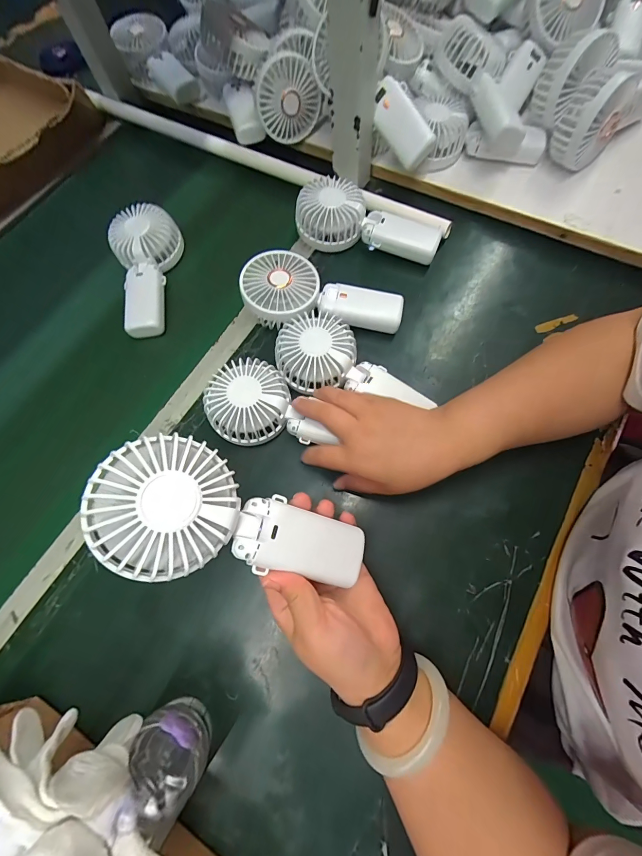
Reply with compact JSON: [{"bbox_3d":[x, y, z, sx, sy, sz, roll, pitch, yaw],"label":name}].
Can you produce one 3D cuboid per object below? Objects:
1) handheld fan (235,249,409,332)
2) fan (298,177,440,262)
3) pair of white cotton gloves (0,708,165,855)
[{"bbox_3d":[0.003,-0.146,0.406,0.182,0.057,0.086,11,73,8],"label":"handheld fan"},{"bbox_3d":[0.062,-0.265,0.444,0.180,0.051,0.089,12,73,8],"label":"fan"},{"bbox_3d":[-0.141,0.213,0.199,0.135,0.081,0.073,32,76,13],"label":"pair of white cotton gloves"}]

